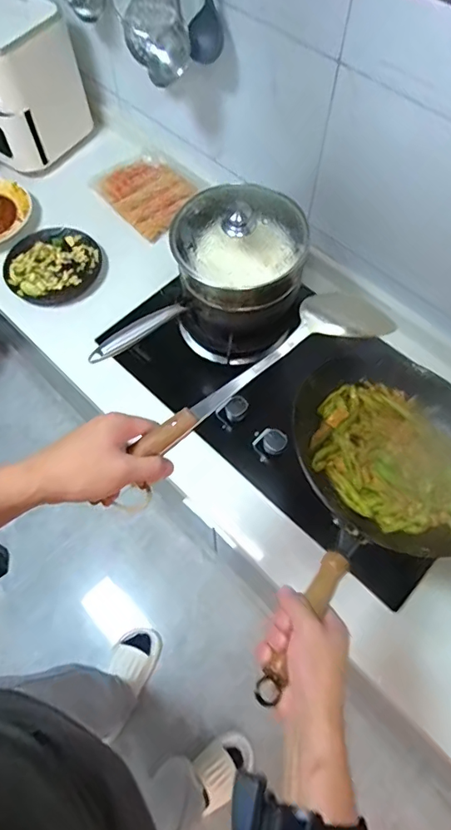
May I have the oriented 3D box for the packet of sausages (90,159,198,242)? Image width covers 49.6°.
[{"bbox_3d":[-0.186,-0.555,1.214,0.191,0.019,0.250,-38,70,-16],"label":"packet of sausages"}]

